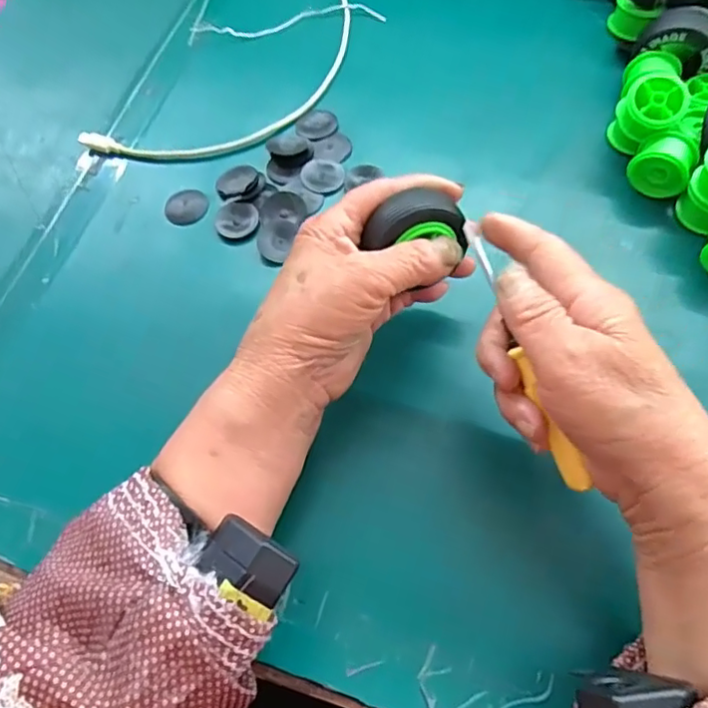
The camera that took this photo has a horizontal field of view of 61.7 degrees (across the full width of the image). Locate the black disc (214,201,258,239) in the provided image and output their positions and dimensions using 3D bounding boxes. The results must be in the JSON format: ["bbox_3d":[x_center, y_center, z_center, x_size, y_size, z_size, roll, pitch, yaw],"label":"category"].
[{"bbox_3d":[-0.072,-0.083,0.370,0.026,0.006,0.024,-2,63,3],"label":"black disc"}]

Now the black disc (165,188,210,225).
[{"bbox_3d":[-0.109,-0.096,0.385,0.028,0.004,0.027,-2,63,3],"label":"black disc"}]

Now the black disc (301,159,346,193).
[{"bbox_3d":[-0.020,-0.115,0.381,0.027,0.004,0.029,-2,63,3],"label":"black disc"}]

